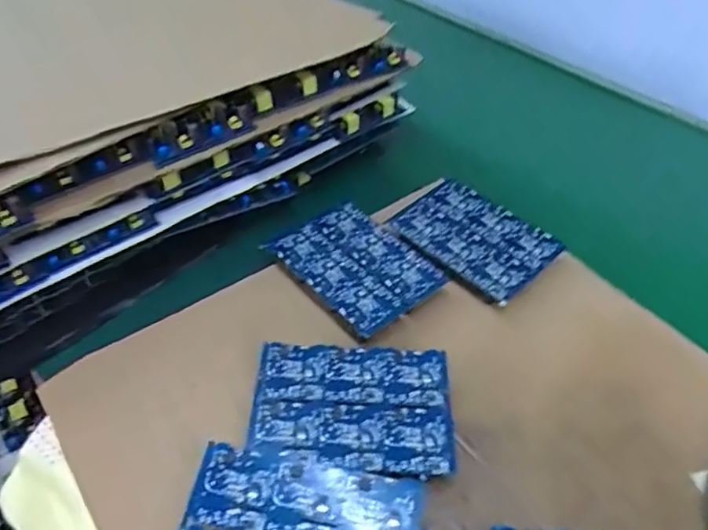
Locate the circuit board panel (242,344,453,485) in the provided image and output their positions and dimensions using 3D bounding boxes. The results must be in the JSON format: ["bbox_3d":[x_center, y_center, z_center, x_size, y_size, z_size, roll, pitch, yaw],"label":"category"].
[{"bbox_3d":[-0.001,0.097,0.398,0.131,0.004,0.095,3,46,1],"label":"circuit board panel"}]

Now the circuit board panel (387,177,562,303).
[{"bbox_3d":[0.109,-0.026,0.522,0.099,0.006,0.128,-34,57,-28],"label":"circuit board panel"}]

